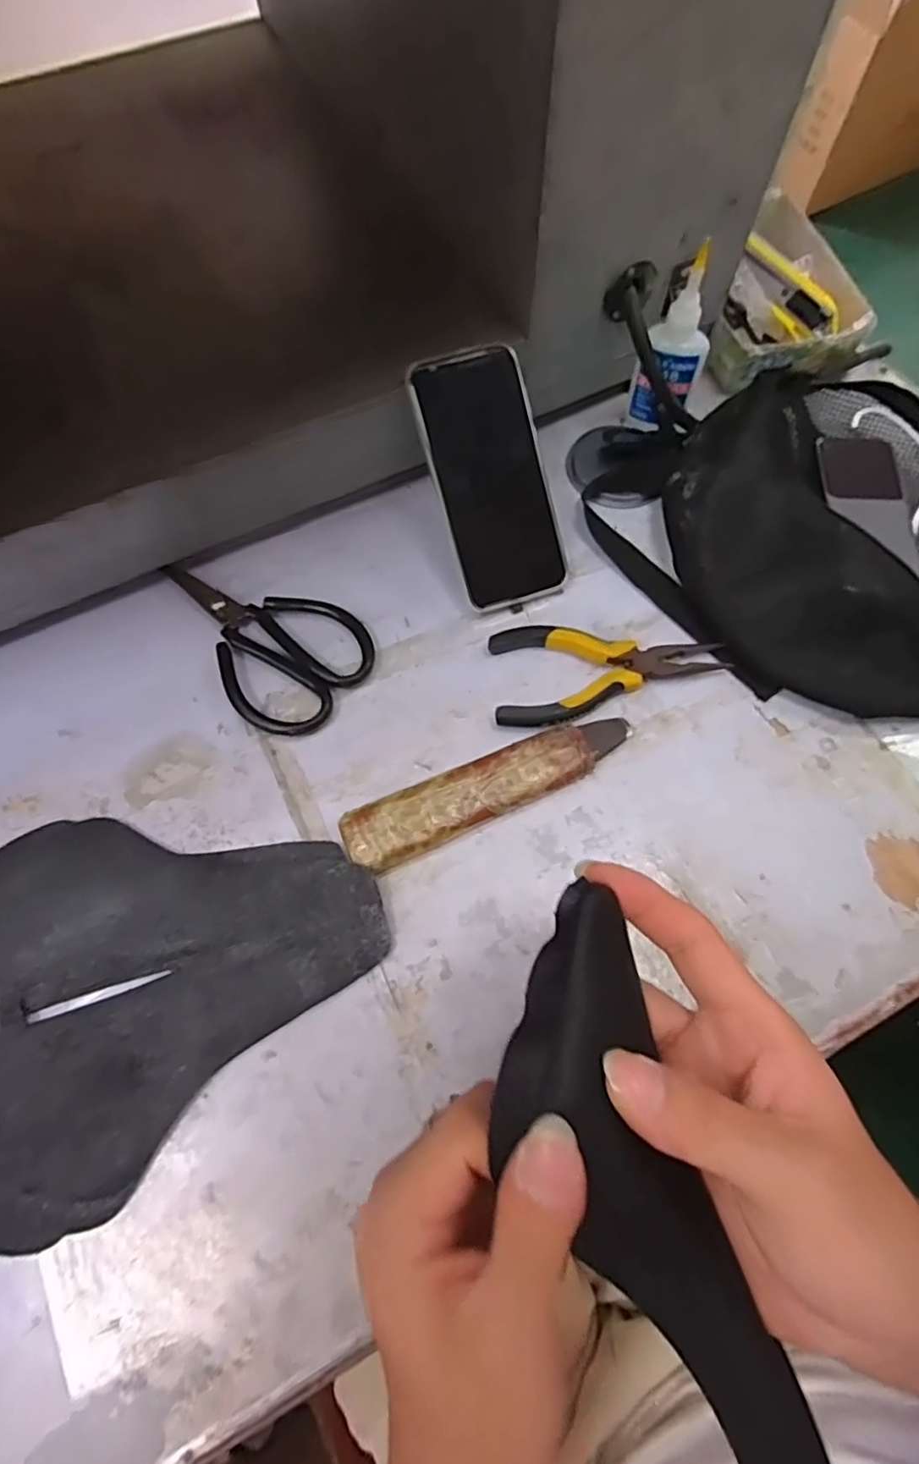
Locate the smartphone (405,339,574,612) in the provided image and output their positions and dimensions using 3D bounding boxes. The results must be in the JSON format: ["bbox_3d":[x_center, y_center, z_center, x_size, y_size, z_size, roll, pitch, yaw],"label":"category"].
[{"bbox_3d":[0.022,-0.169,0.438,0.076,0.015,0.162,-20,107,-9],"label":"smartphone"}]

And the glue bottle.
[{"bbox_3d":[0.156,-0.271,0.459,0.045,0.122,0.033,5,67,2],"label":"glue bottle"}]

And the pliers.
[{"bbox_3d":[0.100,-0.043,0.428,0.153,0.019,0.069,-3,67,-1],"label":"pliers"}]

